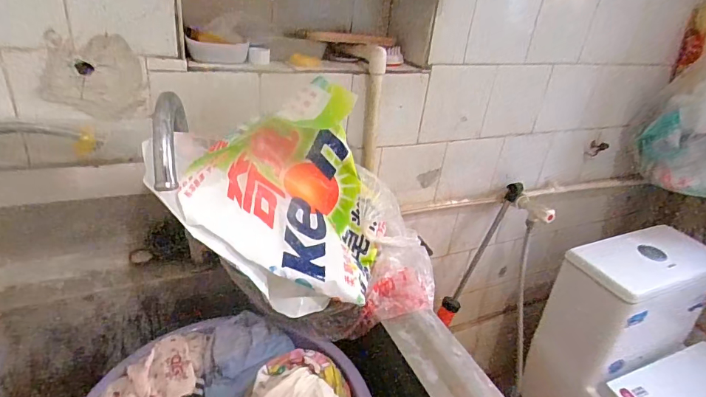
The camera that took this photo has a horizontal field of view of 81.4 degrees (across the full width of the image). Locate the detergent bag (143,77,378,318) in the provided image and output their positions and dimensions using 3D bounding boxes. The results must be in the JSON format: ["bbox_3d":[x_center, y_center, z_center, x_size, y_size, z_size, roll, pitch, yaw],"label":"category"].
[{"bbox_3d":[-0.067,0.005,0.525,0.269,0.103,0.283,-36,93,-41],"label":"detergent bag"}]

